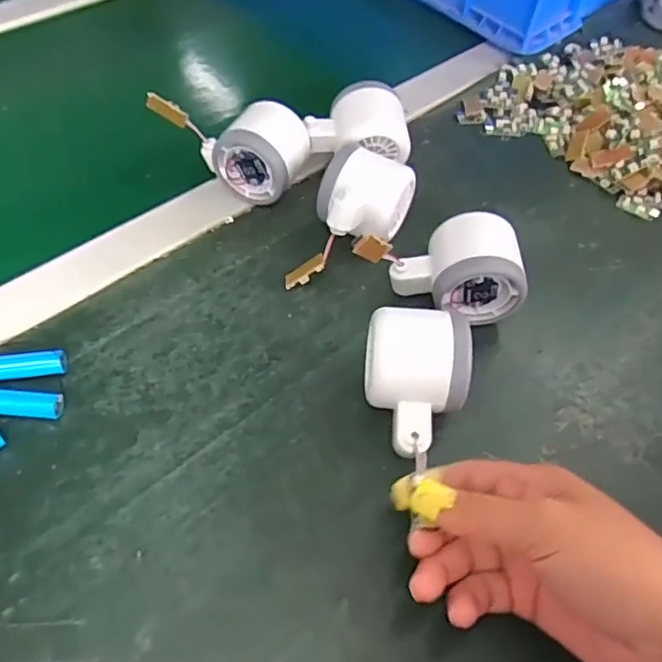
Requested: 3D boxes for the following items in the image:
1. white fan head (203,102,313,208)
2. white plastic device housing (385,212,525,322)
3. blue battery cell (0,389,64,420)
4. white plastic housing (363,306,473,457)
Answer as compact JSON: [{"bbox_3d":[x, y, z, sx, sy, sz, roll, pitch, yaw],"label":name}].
[{"bbox_3d":[-0.054,-0.134,0.442,0.064,0.061,0.053,19,55,8],"label":"white fan head"},{"bbox_3d":[0.083,-0.039,0.397,0.081,0.054,0.058,2,55,-3],"label":"white plastic device housing"},{"bbox_3d":[-0.182,0.042,0.337,0.050,0.012,0.015,2,55,-3],"label":"blue battery cell"},{"bbox_3d":[0.047,0.032,0.336,0.056,0.058,0.076,2,55,-4],"label":"white plastic housing"}]

